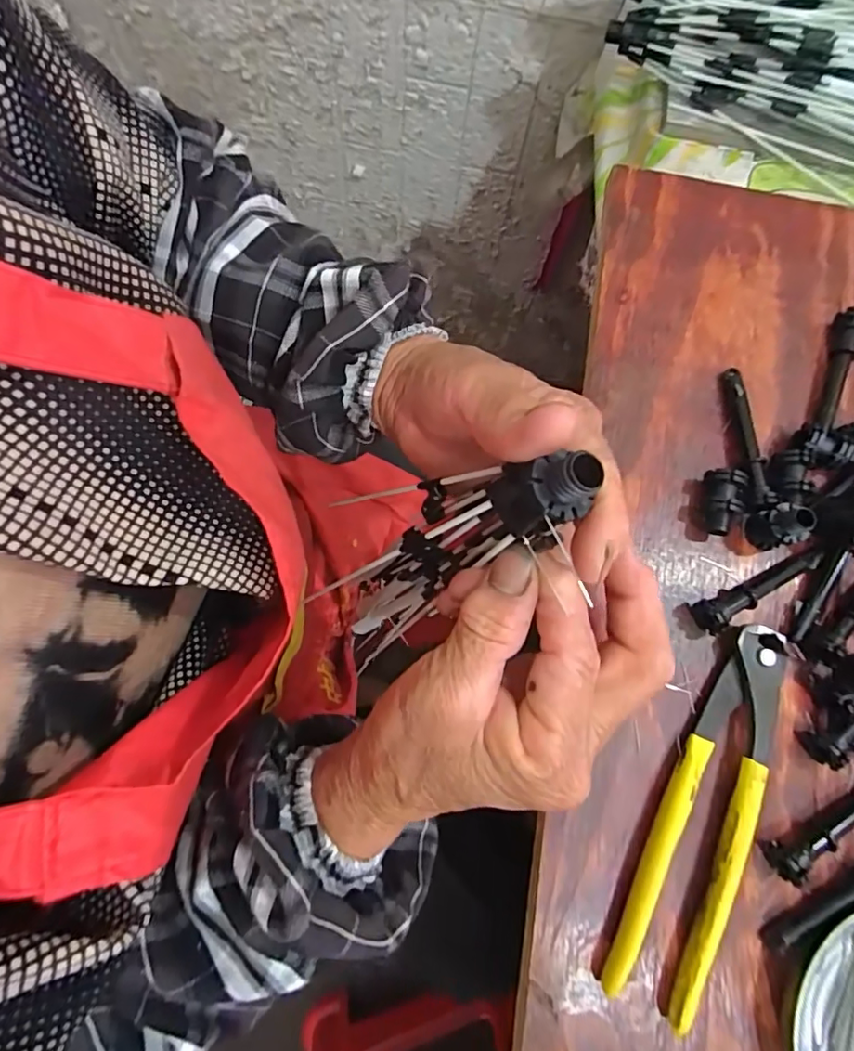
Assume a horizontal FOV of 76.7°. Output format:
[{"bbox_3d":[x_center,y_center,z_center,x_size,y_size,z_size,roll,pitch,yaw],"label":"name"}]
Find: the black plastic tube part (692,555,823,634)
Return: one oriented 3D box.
[{"bbox_3d":[0.196,0.037,0.319,0.087,0.019,0.019,-25,81,-10],"label":"black plastic tube part"}]

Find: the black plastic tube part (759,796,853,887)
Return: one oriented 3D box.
[{"bbox_3d":[0.223,0.165,0.290,0.081,0.020,0.020,-24,81,-10],"label":"black plastic tube part"}]

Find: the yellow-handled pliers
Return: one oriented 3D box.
[{"bbox_3d":[0.152,0.151,0.293,0.048,0.016,0.200,26,77,1],"label":"yellow-handled pliers"}]

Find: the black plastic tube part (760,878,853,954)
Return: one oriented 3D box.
[{"bbox_3d":[0.221,0.197,0.285,0.096,0.015,0.015,-27,81,-10],"label":"black plastic tube part"}]

